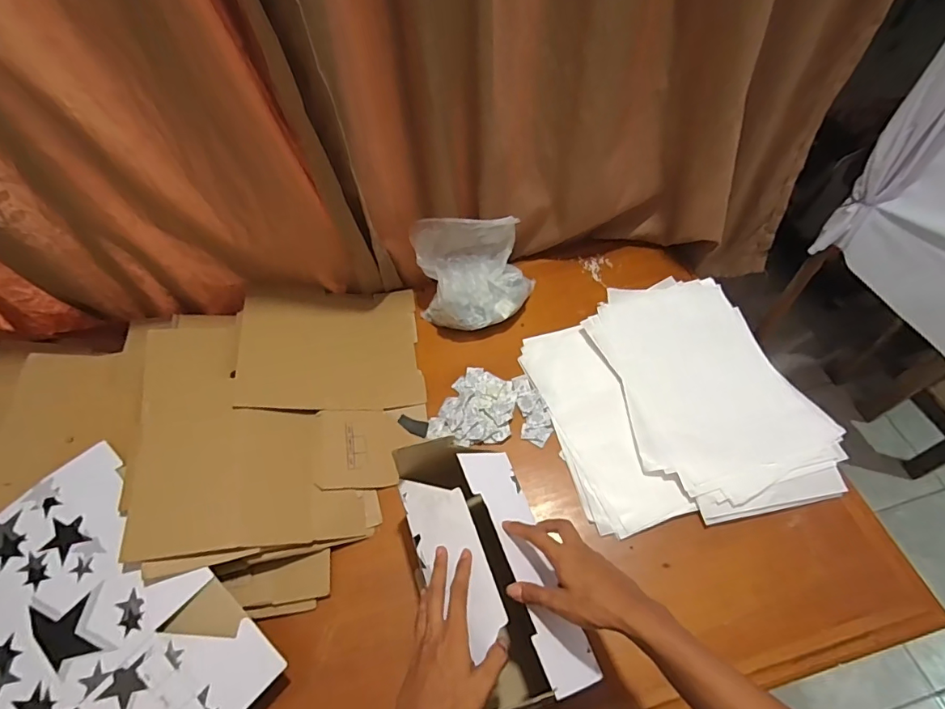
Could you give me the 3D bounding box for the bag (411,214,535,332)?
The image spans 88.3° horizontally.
[{"bbox_3d":[0.006,-0.145,0.883,0.210,0.156,0.150,-8,56,-1],"label":"bag"}]

